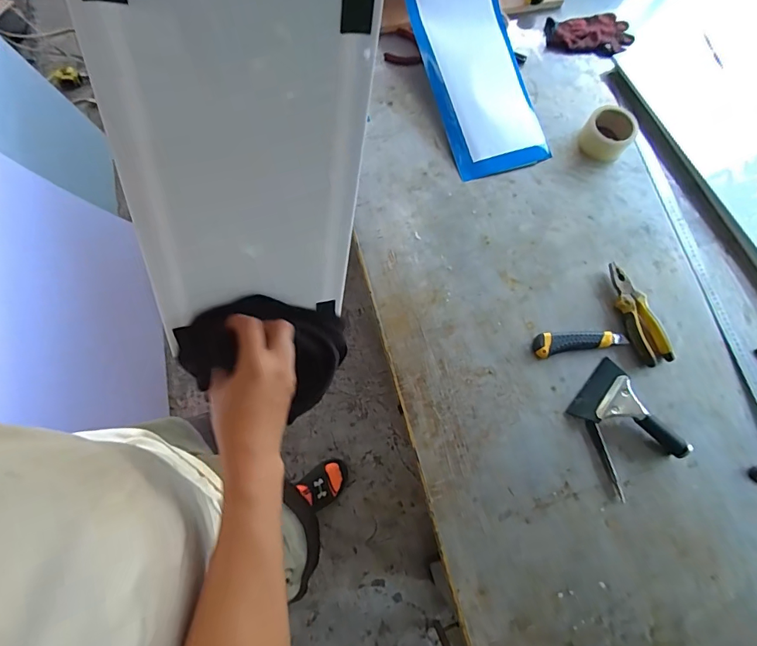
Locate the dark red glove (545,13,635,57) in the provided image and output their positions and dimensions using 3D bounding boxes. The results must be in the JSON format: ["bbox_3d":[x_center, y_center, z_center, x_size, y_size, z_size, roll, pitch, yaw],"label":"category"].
[{"bbox_3d":[0.480,-0.647,0.965,0.203,0.026,0.107,-6,72,-3],"label":"dark red glove"}]

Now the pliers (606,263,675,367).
[{"bbox_3d":[0.455,-0.018,0.762,0.056,0.029,0.190,-16,73,-6],"label":"pliers"}]

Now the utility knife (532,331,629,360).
[{"bbox_3d":[0.350,0.030,0.744,0.160,0.017,0.040,-8,72,-4],"label":"utility knife"}]

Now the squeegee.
[{"bbox_3d":[0.421,0.153,0.702,0.172,0.035,0.116,41,76,11],"label":"squeegee"}]

